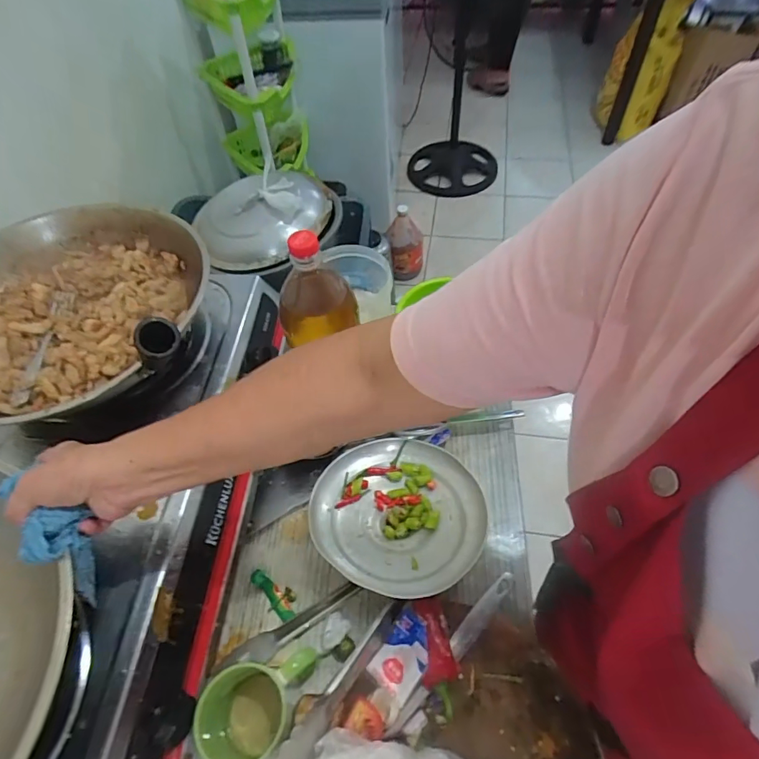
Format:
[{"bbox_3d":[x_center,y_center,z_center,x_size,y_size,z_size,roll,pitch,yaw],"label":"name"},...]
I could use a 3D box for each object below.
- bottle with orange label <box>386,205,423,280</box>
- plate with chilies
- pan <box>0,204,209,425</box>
[{"bbox_3d":[0.091,-0.504,1.717,0.115,0.248,0.129,-10,56,-3],"label":"bottle with orange label"},{"bbox_3d":[0.021,0.157,0.582,0.207,0.061,0.200,-2,56,2],"label":"plate with chilies"},{"bbox_3d":[-0.370,-0.091,0.586,0.345,0.108,0.351,8,57,9],"label":"pan"}]

